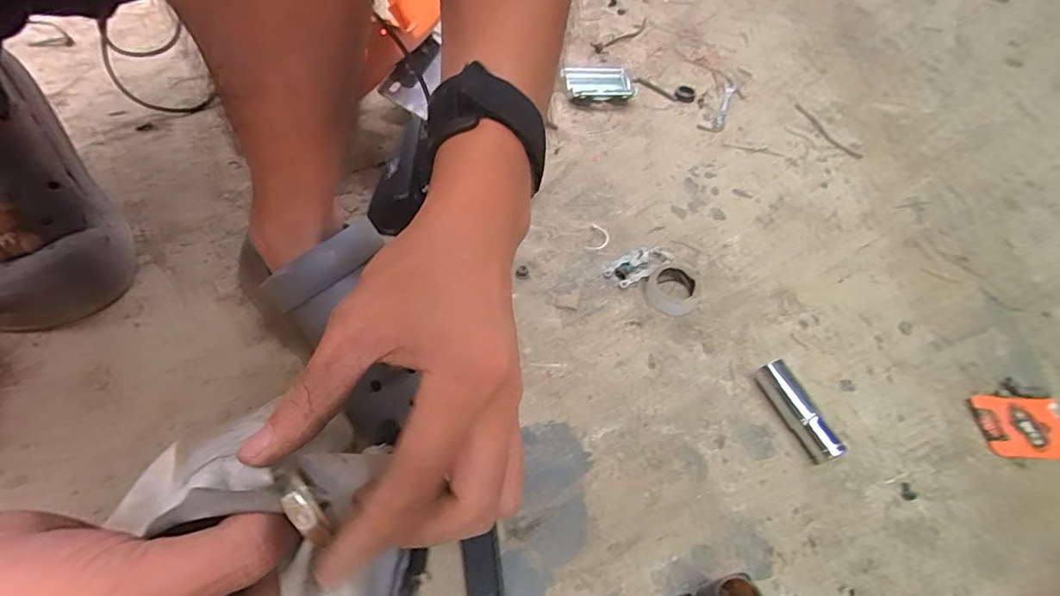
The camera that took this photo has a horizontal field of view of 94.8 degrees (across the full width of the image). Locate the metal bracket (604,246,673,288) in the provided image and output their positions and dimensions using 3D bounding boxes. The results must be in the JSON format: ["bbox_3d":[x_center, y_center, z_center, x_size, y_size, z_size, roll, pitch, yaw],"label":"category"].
[{"bbox_3d":[0.104,-0.031,0.463,0.067,0.008,0.028,-21,57,-20],"label":"metal bracket"}]

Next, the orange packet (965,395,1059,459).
[{"bbox_3d":[0.395,0.102,0.388,0.073,0.006,0.049,5,52,-2],"label":"orange packet"}]

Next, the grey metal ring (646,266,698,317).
[{"bbox_3d":[0.129,-0.009,0.443,0.045,0.017,0.052,20,53,10],"label":"grey metal ring"}]

